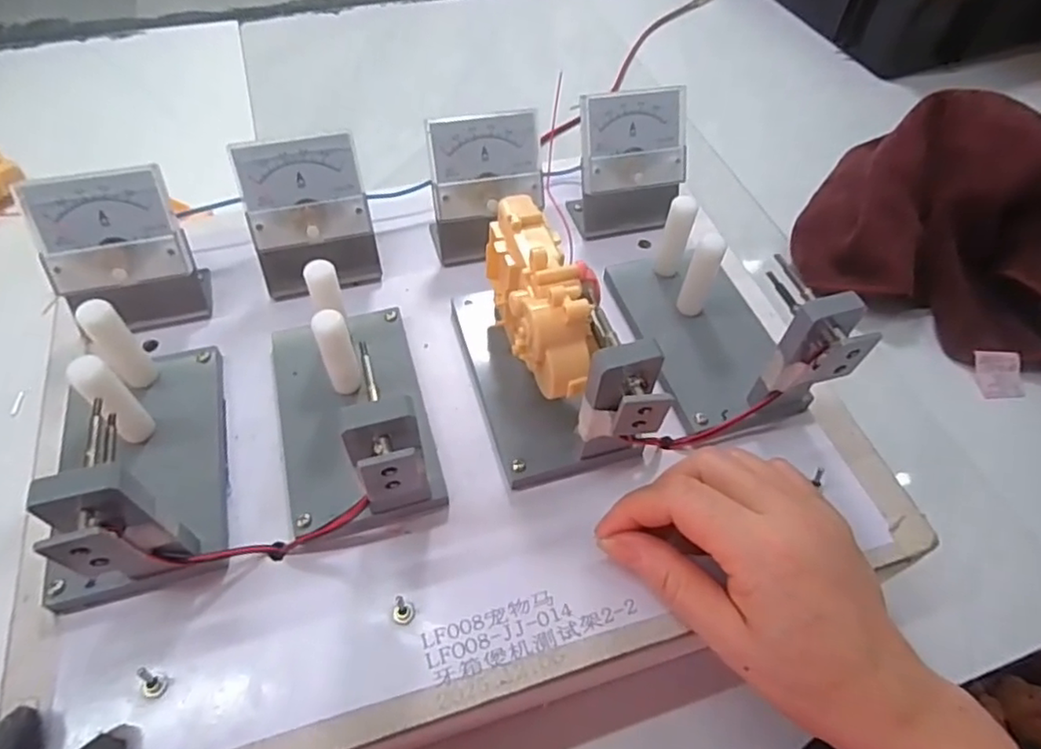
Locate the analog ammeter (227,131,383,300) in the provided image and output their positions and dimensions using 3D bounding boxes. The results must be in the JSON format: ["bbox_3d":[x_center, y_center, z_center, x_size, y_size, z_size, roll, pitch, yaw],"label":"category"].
[{"bbox_3d":[-0.115,-0.085,0.344,0.065,0.072,0.042,-12,57,-11],"label":"analog ammeter"}]

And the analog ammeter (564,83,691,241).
[{"bbox_3d":[0.066,-0.127,0.380,0.066,0.074,0.046,-5,56,-7],"label":"analog ammeter"}]

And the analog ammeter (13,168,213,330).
[{"bbox_3d":[-0.204,-0.059,0.319,0.065,0.073,0.043,-13,57,-12],"label":"analog ammeter"}]

